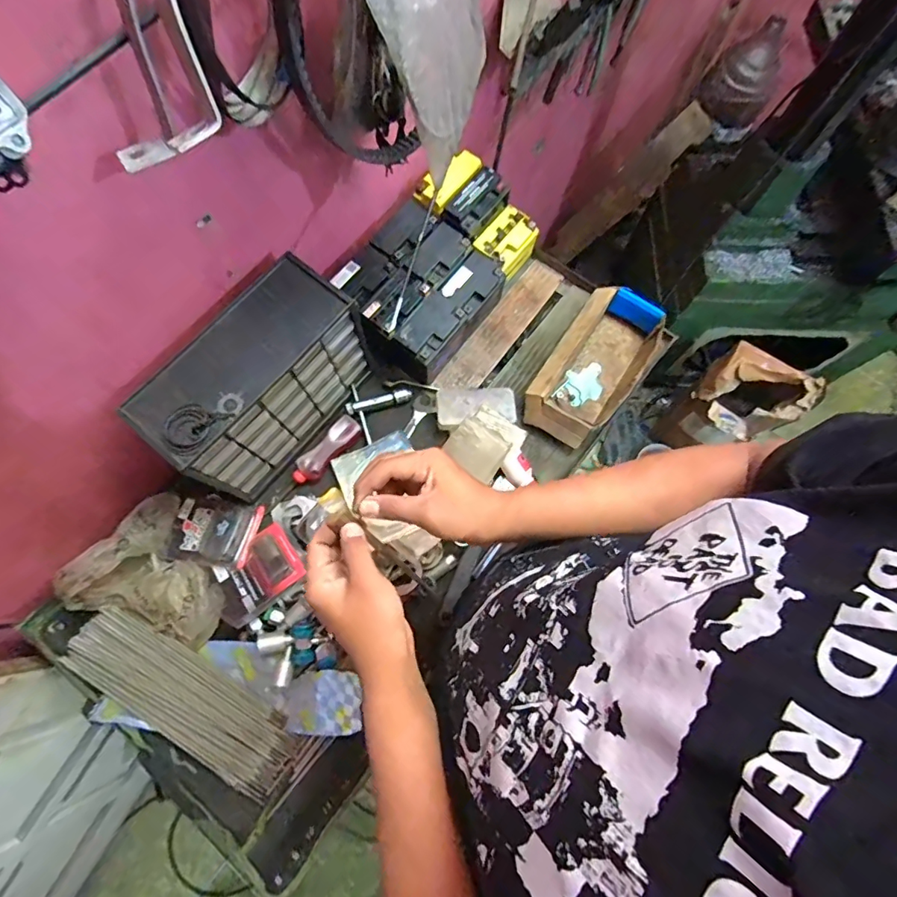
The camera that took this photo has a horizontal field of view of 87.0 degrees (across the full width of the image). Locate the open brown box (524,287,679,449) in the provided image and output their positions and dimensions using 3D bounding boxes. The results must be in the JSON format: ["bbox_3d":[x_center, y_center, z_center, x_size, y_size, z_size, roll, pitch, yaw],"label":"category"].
[{"bbox_3d":[0.248,-0.136,0.797,0.149,0.060,0.277,35,75,10],"label":"open brown box"}]

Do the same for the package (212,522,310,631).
[{"bbox_3d":[-0.282,0.184,0.695,0.125,0.037,0.098,-39,77,-12],"label":"package"}]

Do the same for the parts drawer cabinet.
[{"bbox_3d":[-0.265,-0.092,0.681,0.132,0.198,0.295,39,76,11],"label":"parts drawer cabinet"}]

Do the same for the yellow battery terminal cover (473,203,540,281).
[{"bbox_3d":[0.102,-0.358,0.830,0.079,0.054,0.106,37,75,10],"label":"yellow battery terminal cover"}]

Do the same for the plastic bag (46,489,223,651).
[{"bbox_3d":[-0.412,0.179,0.672,0.198,0.074,0.177,30,74,8],"label":"plastic bag"}]

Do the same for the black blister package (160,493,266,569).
[{"bbox_3d":[-0.358,0.122,0.714,0.129,0.035,0.098,10,72,2],"label":"black blister package"}]

